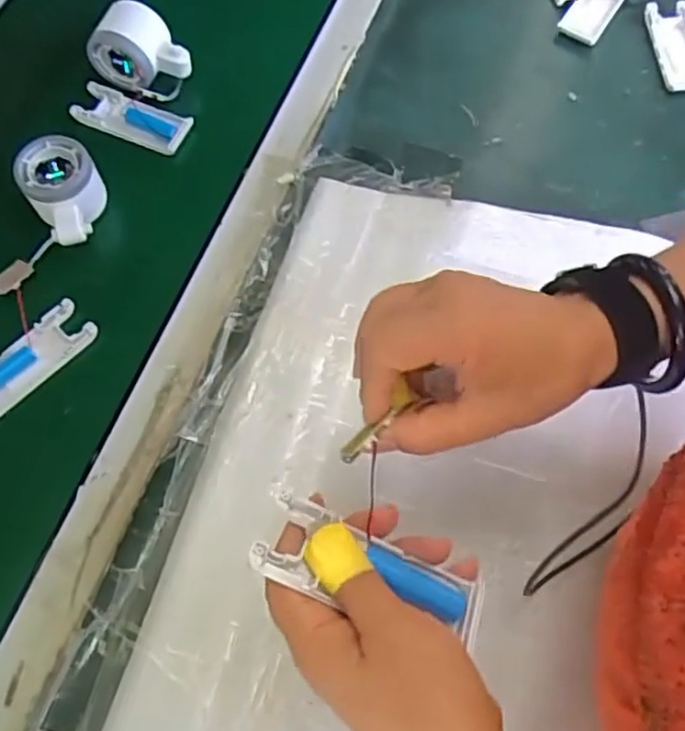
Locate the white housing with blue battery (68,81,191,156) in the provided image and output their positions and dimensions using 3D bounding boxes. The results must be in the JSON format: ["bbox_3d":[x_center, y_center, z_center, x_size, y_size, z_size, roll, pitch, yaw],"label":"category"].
[{"bbox_3d":[-0.188,-0.225,0.607,0.104,0.016,0.040,22,70,8],"label":"white housing with blue battery"}]

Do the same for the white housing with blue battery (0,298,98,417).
[{"bbox_3d":[-0.243,-0.003,0.525,0.040,0.013,0.105,42,74,14],"label":"white housing with blue battery"}]

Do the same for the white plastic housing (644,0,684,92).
[{"bbox_3d":[0.326,-0.312,0.657,0.045,0.010,0.104,-2,68,-2],"label":"white plastic housing"}]

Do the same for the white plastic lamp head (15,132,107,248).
[{"bbox_3d":[-0.225,-0.141,0.555,0.059,0.050,0.082,-34,73,-13],"label":"white plastic lamp head"}]

